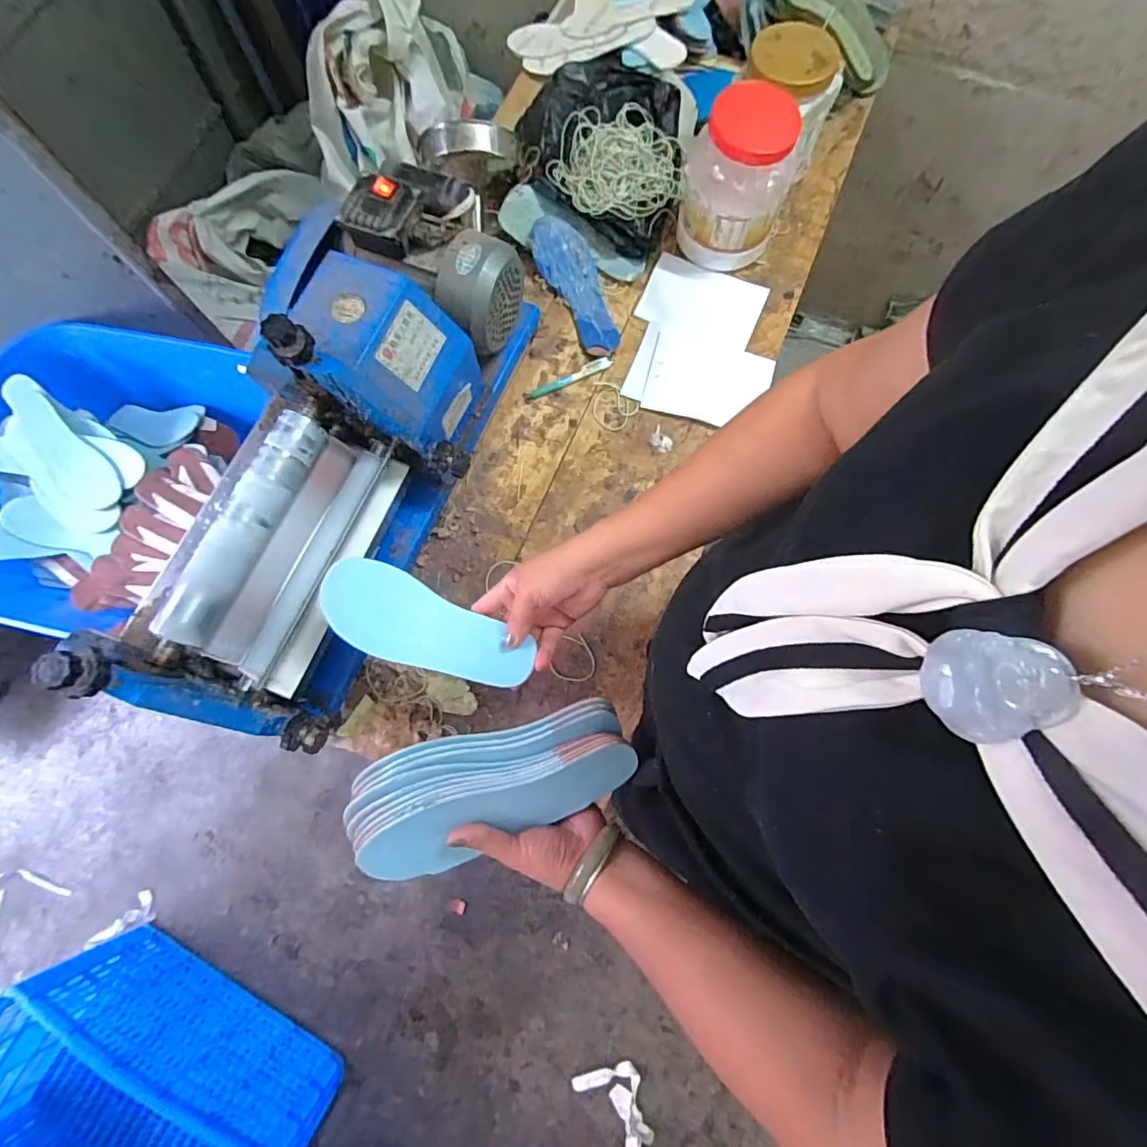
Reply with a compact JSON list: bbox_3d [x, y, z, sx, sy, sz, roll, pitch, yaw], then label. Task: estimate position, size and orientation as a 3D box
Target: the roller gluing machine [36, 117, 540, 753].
[{"bbox_3d":[-0.279,-0.159,0.632,0.267,0.220,0.643,17,76,5],"label":"roller gluing machine"}]

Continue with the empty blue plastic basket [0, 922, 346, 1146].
[{"bbox_3d":[-0.844,1.056,1.021,0.592,0.275,0.428,28,77,8],"label":"empty blue plastic basket"}]

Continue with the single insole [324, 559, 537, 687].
[{"bbox_3d":[-0.145,0.051,0.515,0.217,0.009,0.080,22,76,12],"label":"single insole"}]

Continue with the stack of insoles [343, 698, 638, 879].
[{"bbox_3d":[-0.065,0.186,0.461,0.231,0.095,0.065,-16,32,-8],"label":"stack of insoles"}]

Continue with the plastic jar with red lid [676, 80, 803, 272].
[{"bbox_3d":[0.232,-0.558,0.773,0.139,0.172,0.135,0,75,0],"label":"plastic jar with red lid"}]

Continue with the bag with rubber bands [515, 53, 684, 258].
[{"bbox_3d":[0.050,-0.659,0.846,0.248,0.068,0.337,-11,75,-2],"label":"bag with rubber bands"}]

